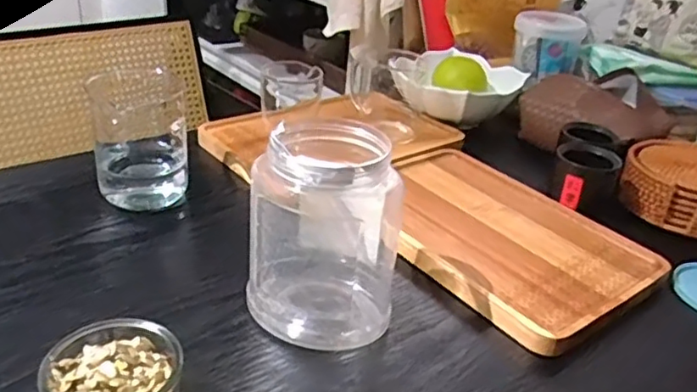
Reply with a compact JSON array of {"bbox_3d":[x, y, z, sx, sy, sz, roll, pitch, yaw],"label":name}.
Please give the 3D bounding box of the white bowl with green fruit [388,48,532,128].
[{"bbox_3d":[0.161,-0.150,0.888,0.154,0.070,0.167,4,30,-2],"label":"white bowl with green fruit"}]

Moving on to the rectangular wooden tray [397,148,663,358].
[{"bbox_3d":[0.143,0.031,0.631,0.195,0.014,0.299,-17,37,-33],"label":"rectangular wooden tray"}]

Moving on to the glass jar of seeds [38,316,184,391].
[{"bbox_3d":[-0.143,0.120,0.386,0.075,0.065,0.081,4,30,-2],"label":"glass jar of seeds"}]

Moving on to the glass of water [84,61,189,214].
[{"bbox_3d":[-0.213,-0.065,0.636,0.085,0.139,0.087,-8,32,-21],"label":"glass of water"}]

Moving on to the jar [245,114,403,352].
[{"bbox_3d":[-0.014,0.026,0.481,0.097,0.148,0.095,4,30,-2],"label":"jar"}]

